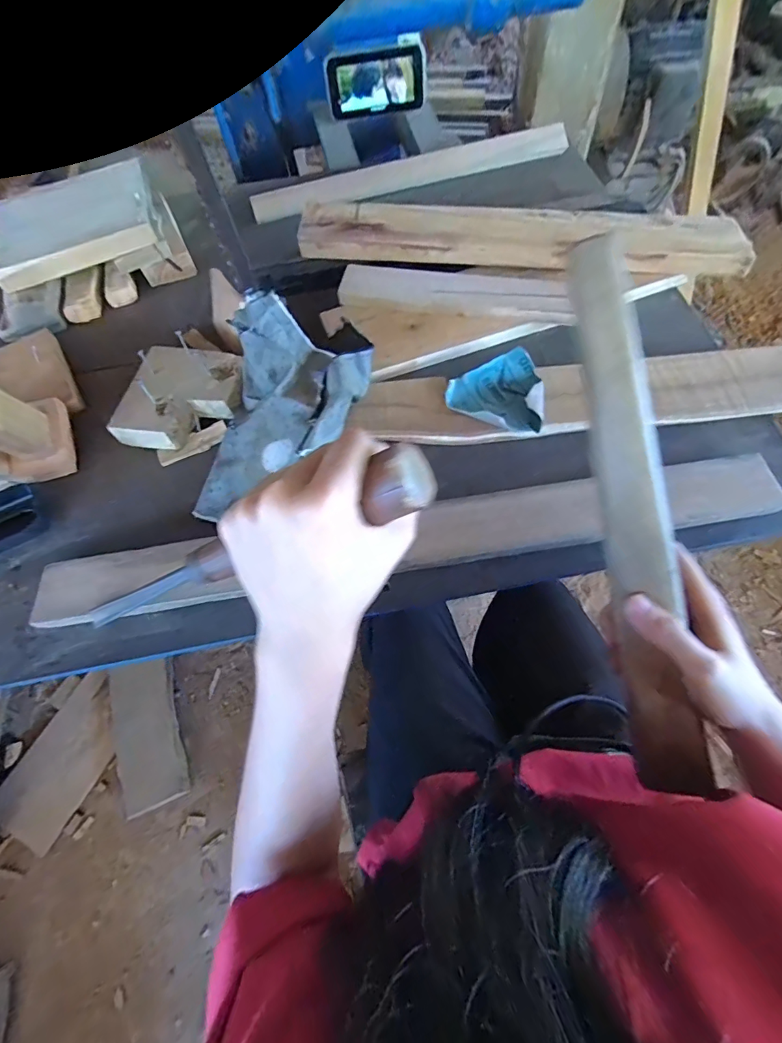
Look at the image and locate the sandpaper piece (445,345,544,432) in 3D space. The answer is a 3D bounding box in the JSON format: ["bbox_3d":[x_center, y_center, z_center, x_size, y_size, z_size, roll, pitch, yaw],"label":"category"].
[{"bbox_3d":[0.101,-0.115,0.400,0.087,0.023,0.083,-24,65,-8],"label":"sandpaper piece"}]

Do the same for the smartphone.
[{"bbox_3d":[-0.024,-0.676,0.674,0.148,0.078,0.016,-5,49,3],"label":"smartphone"}]

